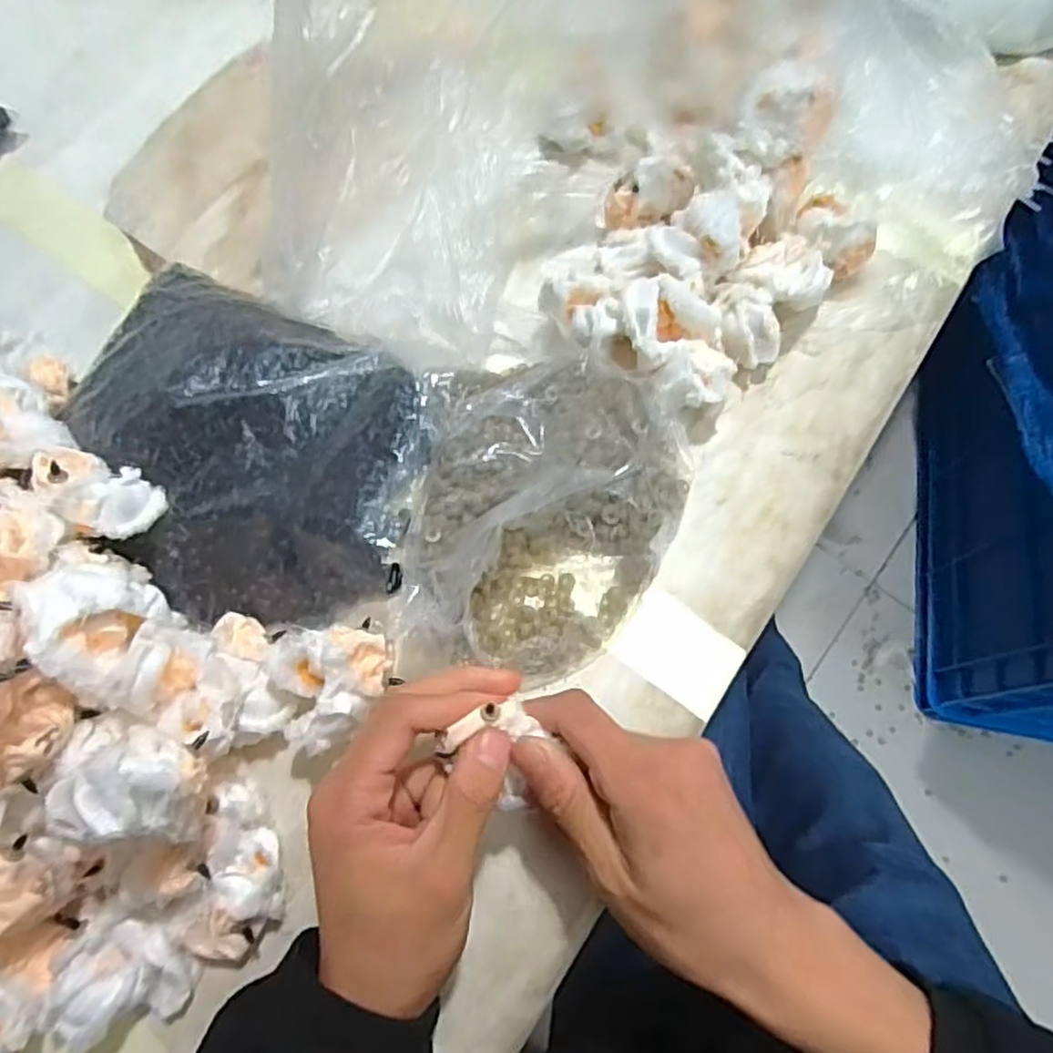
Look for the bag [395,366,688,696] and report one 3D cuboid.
[{"bbox_3d":[0.011,-0.009,0.377,0.147,0.037,0.180,5,72,3],"label":"bag"}]

